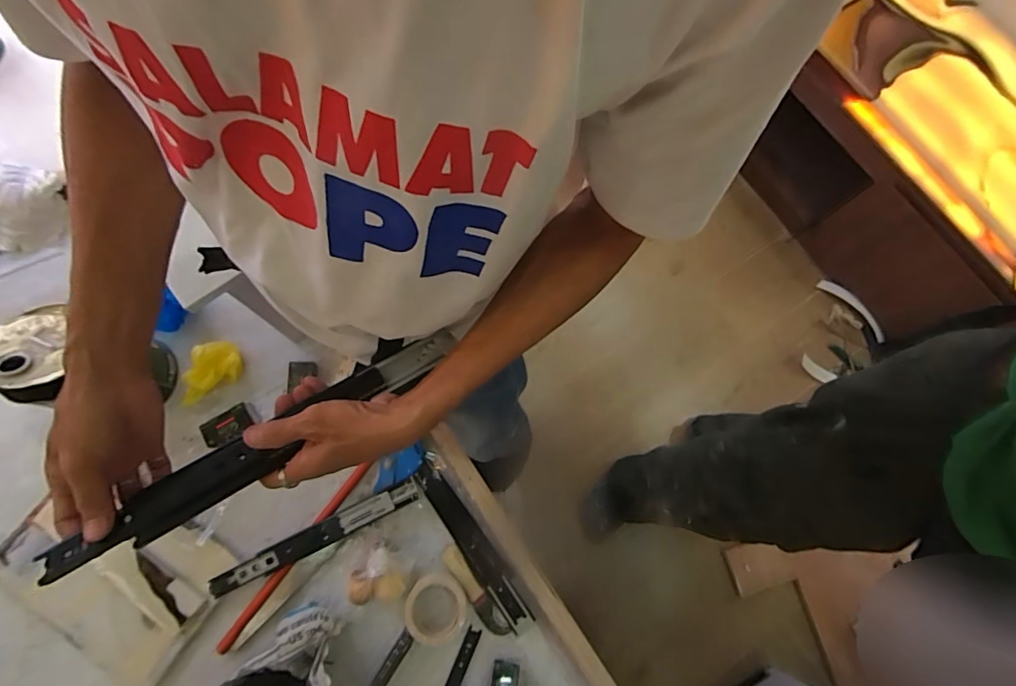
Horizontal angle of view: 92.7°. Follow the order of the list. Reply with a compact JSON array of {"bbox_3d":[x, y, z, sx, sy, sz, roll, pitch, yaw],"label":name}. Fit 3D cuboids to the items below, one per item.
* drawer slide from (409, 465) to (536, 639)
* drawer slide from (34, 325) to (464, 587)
[{"bbox_3d":[-0.065,0.367,0.889,0.058,0.026,0.328,-35,79,-12],"label":"drawer slide"},{"bbox_3d":[-0.197,0.081,0.415,0.342,0.016,0.040,-33,80,-21],"label":"drawer slide"}]

